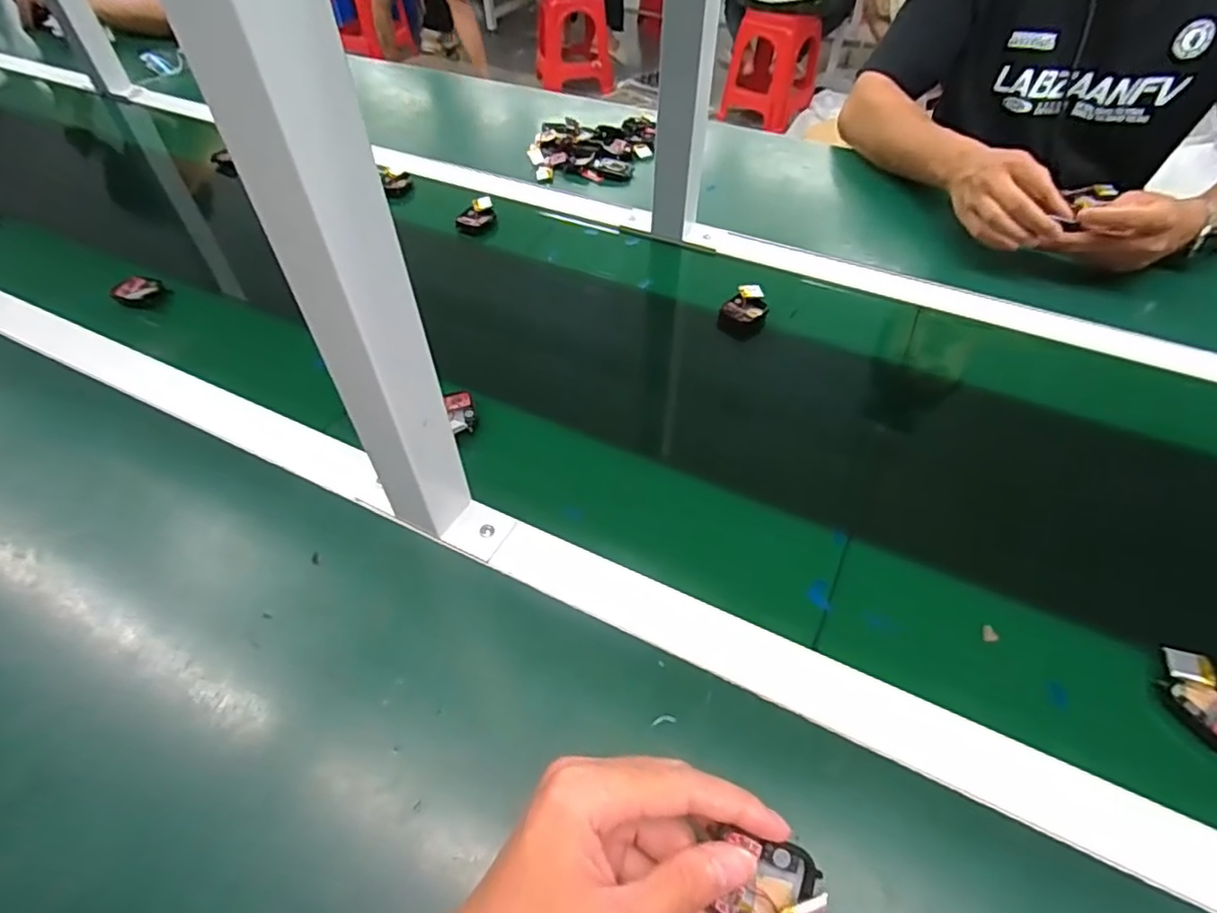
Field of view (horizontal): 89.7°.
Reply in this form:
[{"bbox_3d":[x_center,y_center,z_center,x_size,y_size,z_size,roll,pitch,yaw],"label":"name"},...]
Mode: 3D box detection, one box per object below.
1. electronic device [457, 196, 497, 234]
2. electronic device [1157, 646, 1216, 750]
[{"bbox_3d":[-0.153,-0.281,0.713,0.030,0.020,0.050,25,53,21],"label":"electronic device"},{"bbox_3d":[0.348,0.140,0.354,0.037,0.017,0.056,-23,52,-19],"label":"electronic device"}]

